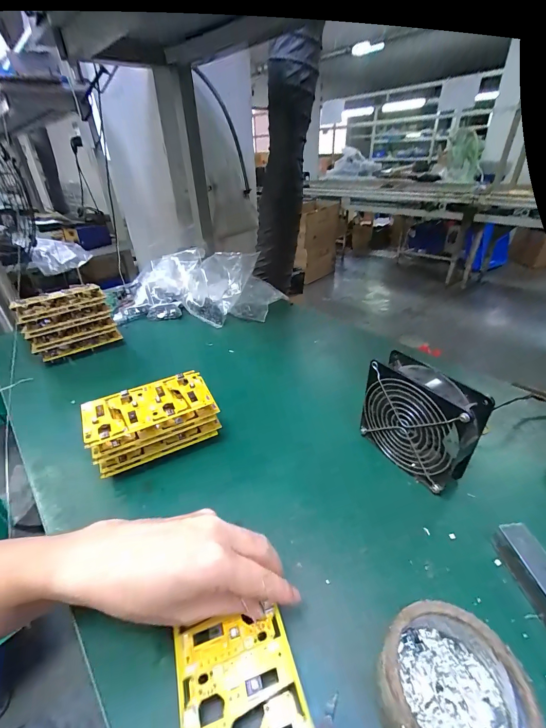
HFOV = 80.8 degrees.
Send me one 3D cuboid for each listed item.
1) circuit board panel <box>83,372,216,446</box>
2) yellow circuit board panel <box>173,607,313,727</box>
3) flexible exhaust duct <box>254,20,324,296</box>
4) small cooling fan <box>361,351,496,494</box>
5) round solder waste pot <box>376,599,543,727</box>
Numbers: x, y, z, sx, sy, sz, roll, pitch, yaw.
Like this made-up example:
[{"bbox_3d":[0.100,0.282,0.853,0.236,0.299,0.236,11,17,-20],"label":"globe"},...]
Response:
[{"bbox_3d":[-0.149,0.049,0.385,0.142,0.016,0.073,-18,36,-23],"label":"circuit board panel"},{"bbox_3d":[-0.021,0.223,0.213,0.079,0.008,0.095,-7,32,-17],"label":"yellow circuit board panel"},{"bbox_3d":[0.023,-0.424,0.774,0.122,0.491,0.129,-1,34,2],"label":"flexible exhaust duct"},{"bbox_3d":[0.163,0.066,0.368,0.049,0.119,0.121,-23,38,-28],"label":"small cooling fan"},{"bbox_3d":[0.114,0.211,0.207,0.085,0.042,0.081,-1,33,1],"label":"round solder waste pot"}]

